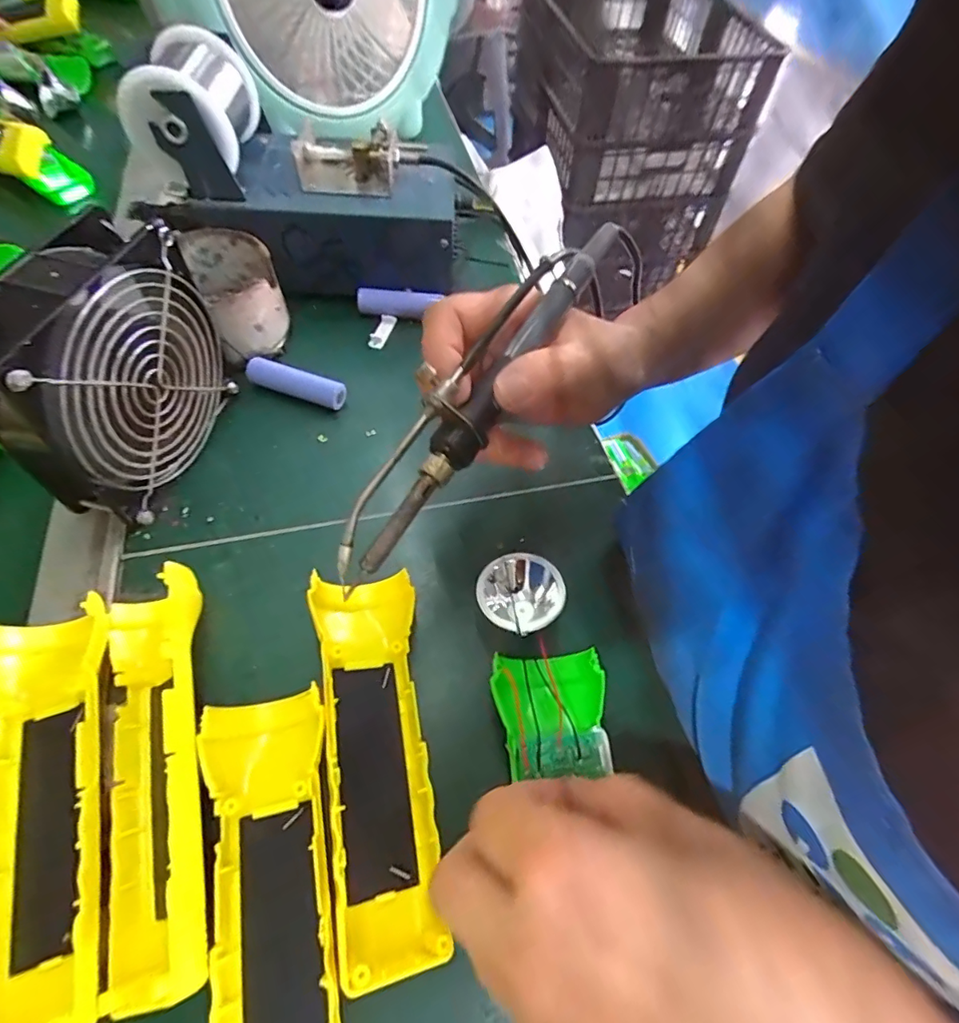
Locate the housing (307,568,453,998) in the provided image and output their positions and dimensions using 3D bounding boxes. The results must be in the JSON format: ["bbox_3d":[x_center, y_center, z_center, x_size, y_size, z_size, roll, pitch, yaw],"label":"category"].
[{"bbox_3d":[-0.044,0.105,0.229,0.044,0.032,0.155,-8,59,-10],"label":"housing"}]

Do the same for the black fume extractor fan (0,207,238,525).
[{"bbox_3d":[-0.189,-0.069,0.273,0.048,0.121,0.114,19,58,7],"label":"black fume extractor fan"}]

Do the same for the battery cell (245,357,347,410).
[{"bbox_3d":[-0.124,-0.086,0.349,0.066,0.017,0.013,17,58,5],"label":"battery cell"}]

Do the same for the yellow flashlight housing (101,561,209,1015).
[{"bbox_3d":[-0.142,0.100,0.222,0.045,0.033,0.173,-13,60,-12],"label":"yellow flashlight housing"}]

